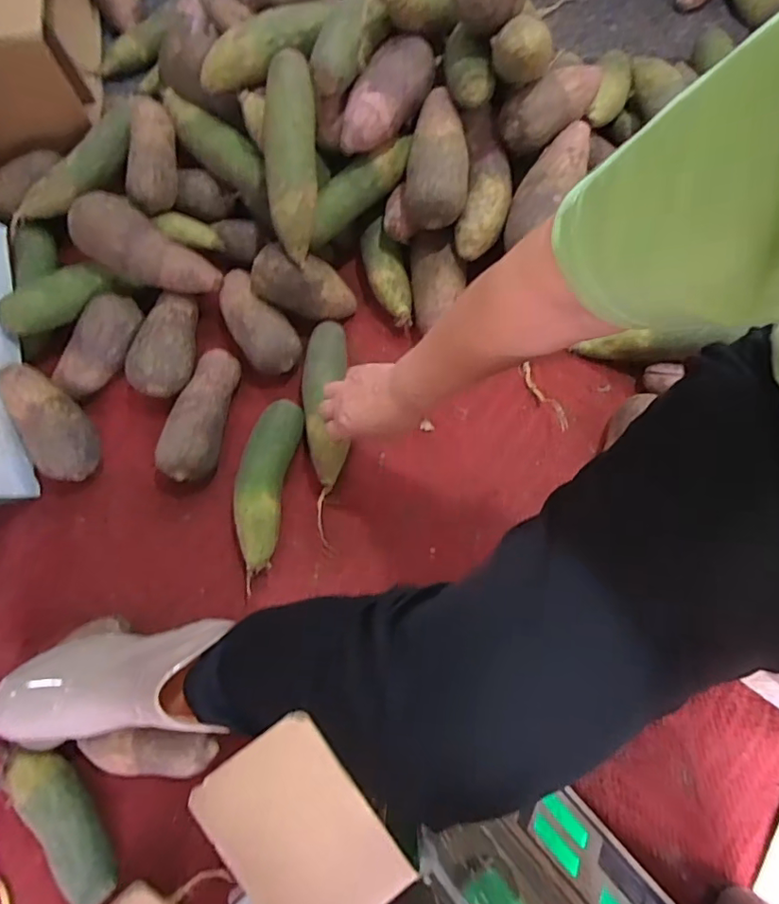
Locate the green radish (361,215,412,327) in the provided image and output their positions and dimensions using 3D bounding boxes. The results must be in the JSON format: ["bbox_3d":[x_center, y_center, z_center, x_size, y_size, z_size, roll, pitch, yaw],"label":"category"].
[{"bbox_3d":[-0.002,-0.228,0.700,0.051,0.052,0.140,-16,77,-4],"label":"green radish"}]

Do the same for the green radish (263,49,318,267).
[{"bbox_3d":[-0.109,-0.326,0.582,0.056,0.050,0.209,-1,96,-1],"label":"green radish"}]

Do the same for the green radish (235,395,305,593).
[{"bbox_3d":[-0.148,0.044,0.629,0.058,0.059,0.214,10,77,2],"label":"green radish"}]

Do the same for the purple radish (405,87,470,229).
[{"bbox_3d":[0.058,-0.346,0.623,0.068,0.054,0.150,4,76,1],"label":"purple radish"}]

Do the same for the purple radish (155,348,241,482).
[{"bbox_3d":[-0.225,-0.044,0.654,0.062,0.065,0.168,17,77,4],"label":"purple radish"}]

